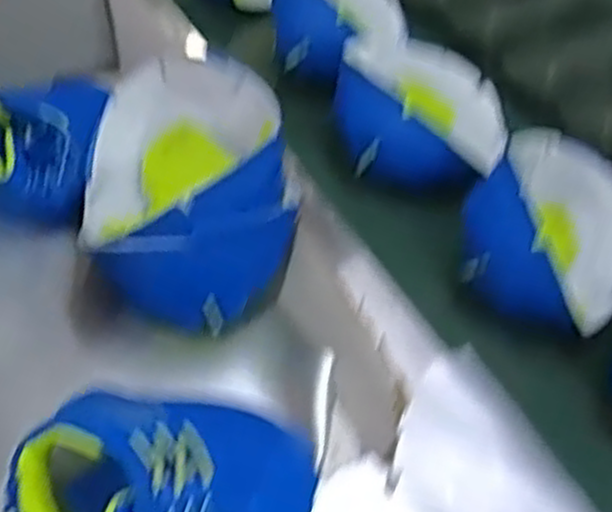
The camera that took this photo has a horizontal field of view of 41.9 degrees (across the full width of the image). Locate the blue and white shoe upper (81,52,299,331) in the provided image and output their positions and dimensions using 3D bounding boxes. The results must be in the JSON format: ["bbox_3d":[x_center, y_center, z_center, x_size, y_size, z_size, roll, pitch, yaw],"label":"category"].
[{"bbox_3d":[-0.099,-0.057,0.648,0.159,0.123,0.219,-7,51,-10],"label":"blue and white shoe upper"}]

